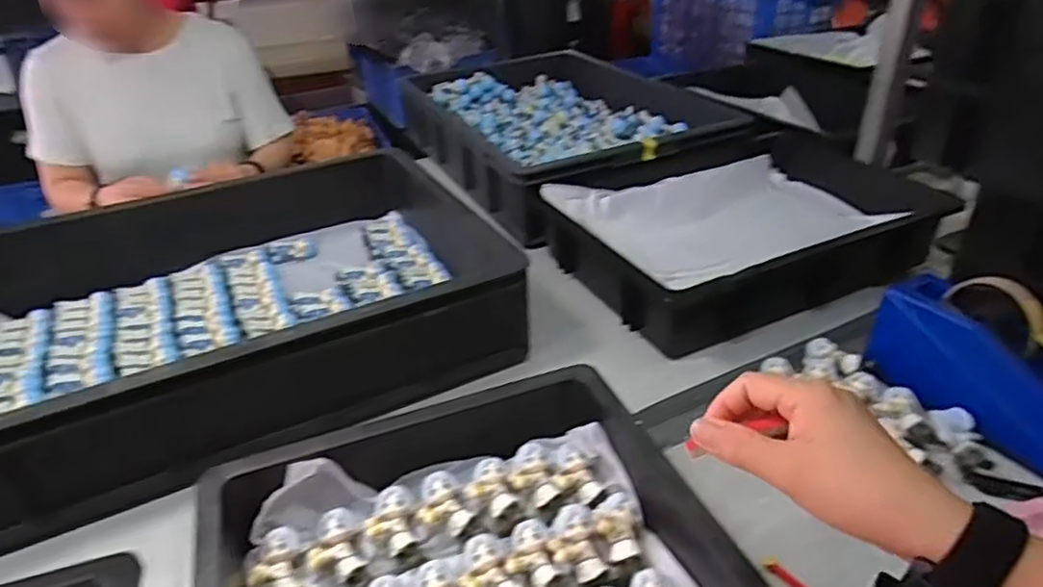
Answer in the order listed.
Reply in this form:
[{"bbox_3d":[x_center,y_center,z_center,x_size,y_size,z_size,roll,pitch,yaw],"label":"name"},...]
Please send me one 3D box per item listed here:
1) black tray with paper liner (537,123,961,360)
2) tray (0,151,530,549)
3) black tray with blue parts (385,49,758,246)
[{"bbox_3d":[0.290,-0.089,0.857,0.446,0.119,0.326,-14,33,-18],"label":"black tray with paper liner"},{"bbox_3d":[-0.346,0.009,0.734,0.572,0.128,0.432,-19,35,-25],"label":"tray"},{"bbox_3d":[0.061,-0.286,1.154,0.383,0.129,0.565,-17,35,-23],"label":"black tray with blue parts"}]

